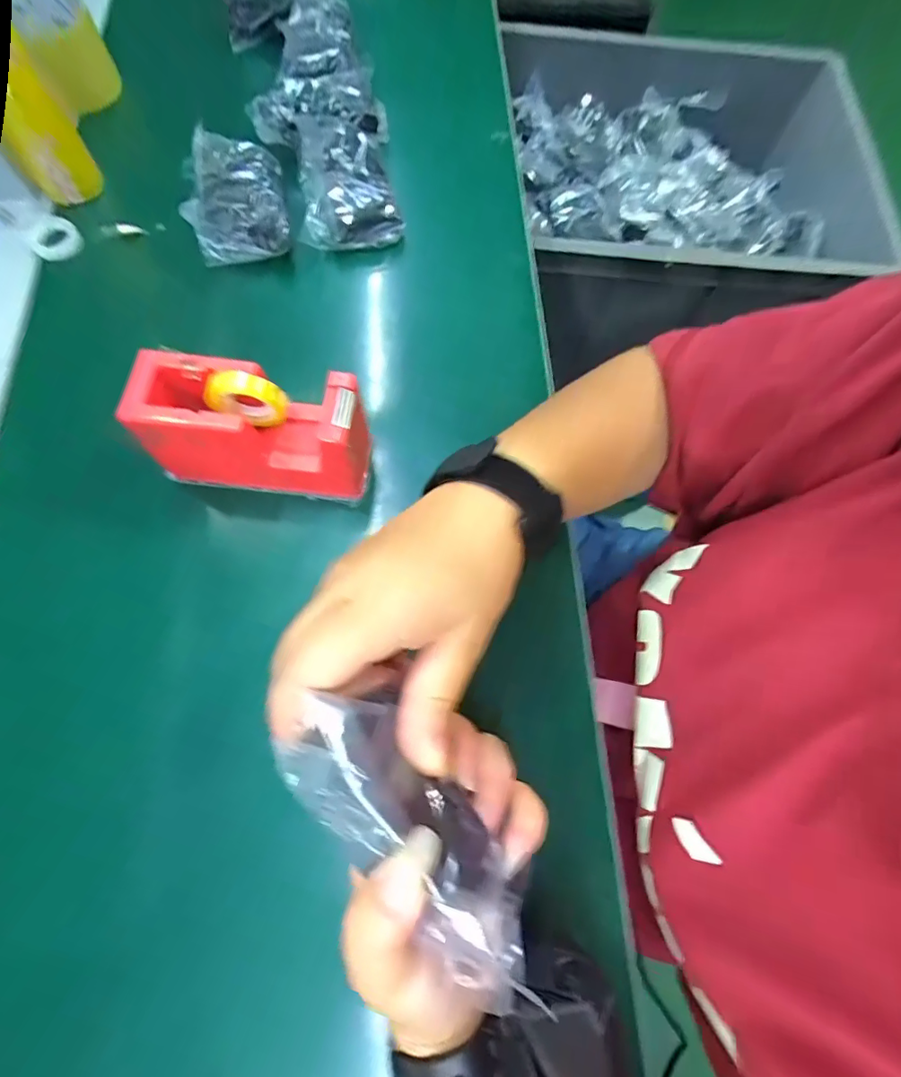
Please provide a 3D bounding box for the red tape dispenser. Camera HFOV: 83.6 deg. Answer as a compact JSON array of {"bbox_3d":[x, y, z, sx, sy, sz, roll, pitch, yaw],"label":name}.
[{"bbox_3d":[-0.116,-0.065,0.321,0.138,0.091,0.051,3,70,3],"label":"red tape dispenser"}]

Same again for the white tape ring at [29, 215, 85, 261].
[{"bbox_3d":[-0.318,-0.242,0.407,0.037,0.017,0.031,-41,74,-12],"label":"white tape ring"}]

